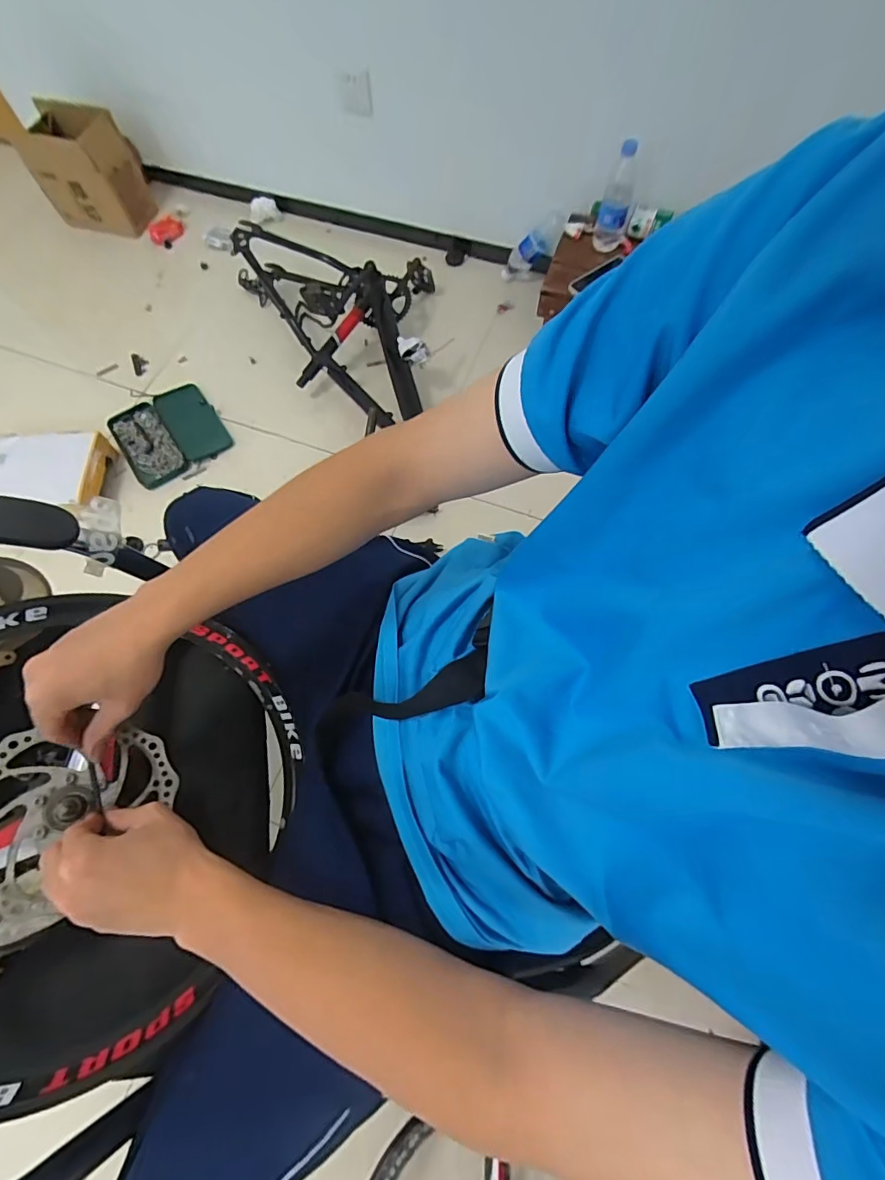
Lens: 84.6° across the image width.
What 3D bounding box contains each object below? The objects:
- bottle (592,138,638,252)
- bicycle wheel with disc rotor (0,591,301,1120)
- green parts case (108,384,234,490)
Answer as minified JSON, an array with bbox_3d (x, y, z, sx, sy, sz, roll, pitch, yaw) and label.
[{"bbox_3d":[0.416,-0.929,1.157,0.070,0.229,0.068,23,70,10],"label":"bottle"},{"bbox_3d":[-0.341,0.203,0.442,0.384,0.110,0.391,10,62,-20],"label":"bicycle wheel with disc rotor"},{"bbox_3d":[-0.697,-0.402,1.240,0.244,0.032,0.255,-34,72,-12],"label":"green parts case"}]

